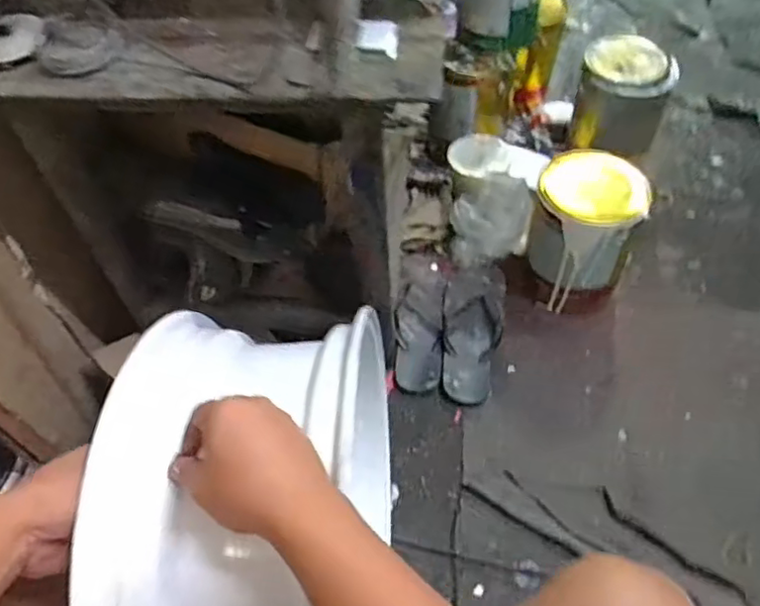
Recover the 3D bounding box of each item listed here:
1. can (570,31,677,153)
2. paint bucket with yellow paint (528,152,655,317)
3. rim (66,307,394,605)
[{"bbox_3d":[0.447,-0.385,1.166,0.155,0.159,0.148,16,56,15],"label":"can"},{"bbox_3d":[0.312,-0.102,0.984,0.159,0.231,0.135,15,56,14],"label":"paint bucket with yellow paint"},{"bbox_3d":[-0.106,0.210,0.638,0.200,0.389,0.400,0,51,4],"label":"rim"}]

